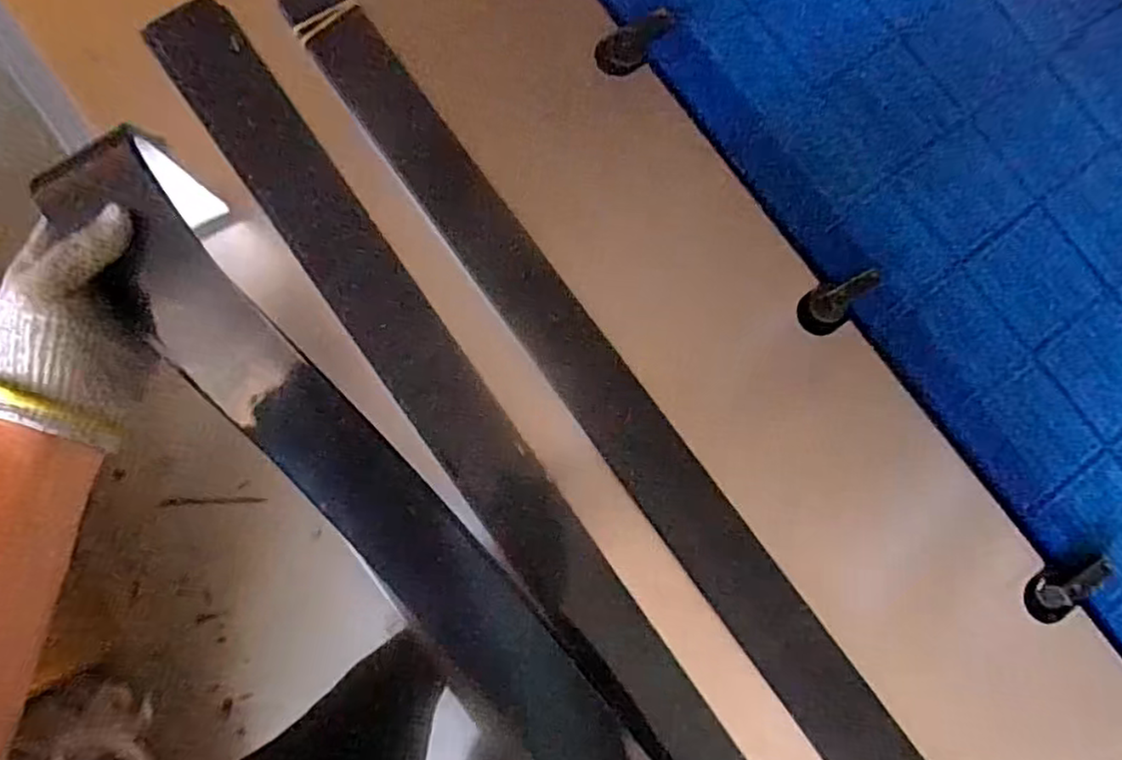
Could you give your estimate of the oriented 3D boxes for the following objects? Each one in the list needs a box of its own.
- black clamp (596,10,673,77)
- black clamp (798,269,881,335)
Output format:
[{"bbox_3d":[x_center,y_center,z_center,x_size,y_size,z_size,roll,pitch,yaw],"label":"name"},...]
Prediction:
[{"bbox_3d":[0.065,-0.299,0.581,0.073,0.022,0.034,-32,85,13],"label":"black clamp"},{"bbox_3d":[0.242,-0.067,0.569,0.068,0.031,0.039,-23,85,-6],"label":"black clamp"}]

